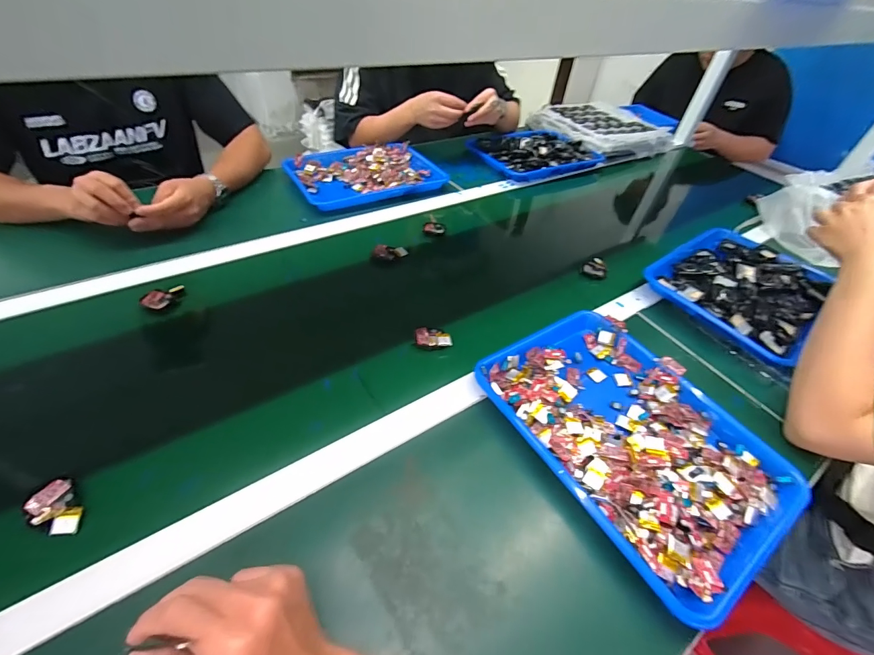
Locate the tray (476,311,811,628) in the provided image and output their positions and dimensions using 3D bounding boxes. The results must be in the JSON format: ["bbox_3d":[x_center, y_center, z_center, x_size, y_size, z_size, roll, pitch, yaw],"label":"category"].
[{"bbox_3d":[0.234,0.119,0.467,0.256,0.033,0.341,-24,51,-24],"label":"tray"}]

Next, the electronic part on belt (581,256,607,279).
[{"bbox_3d":[0.303,-0.114,0.731,0.044,0.017,0.049,24,49,19],"label":"electronic part on belt"}]

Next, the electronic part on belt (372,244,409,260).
[{"bbox_3d":[-0.086,-0.138,0.699,0.062,0.017,0.027,0,45,-3],"label":"electronic part on belt"}]

